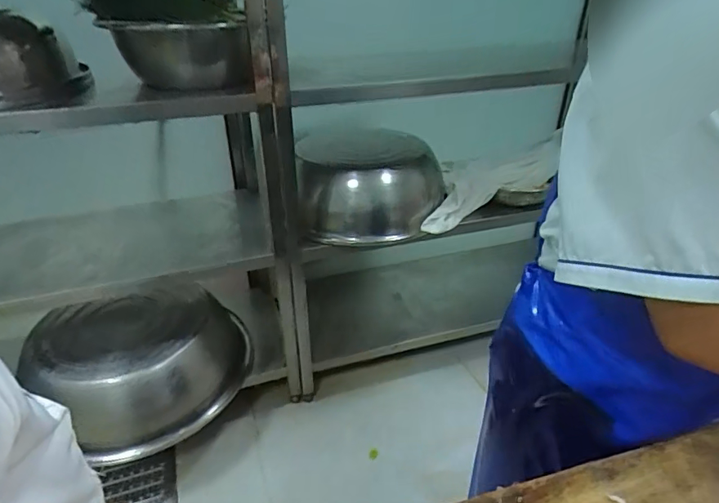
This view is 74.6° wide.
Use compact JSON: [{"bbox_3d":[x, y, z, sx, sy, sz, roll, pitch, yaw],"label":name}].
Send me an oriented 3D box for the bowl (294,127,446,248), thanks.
[{"bbox_3d":[0.033,-0.216,1.488,0.449,0.214,0.425,-3,31,-4],"label":"bowl"}]

